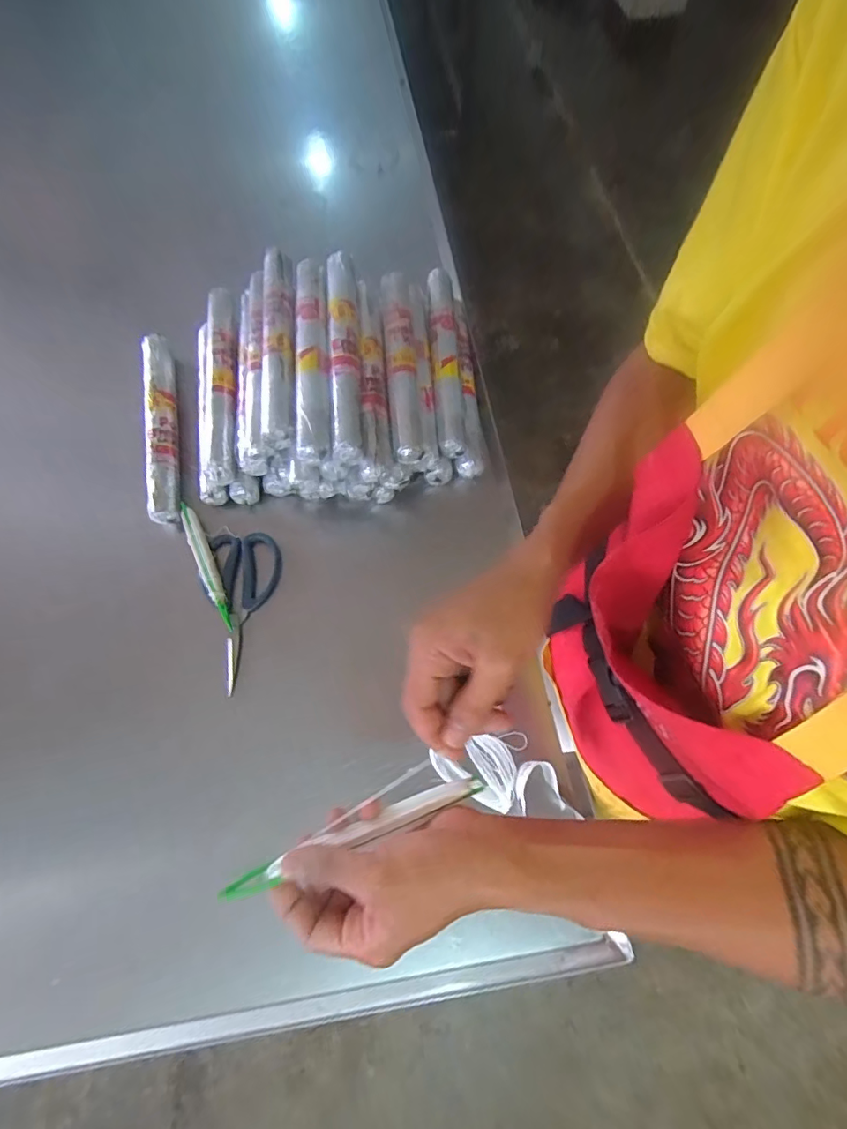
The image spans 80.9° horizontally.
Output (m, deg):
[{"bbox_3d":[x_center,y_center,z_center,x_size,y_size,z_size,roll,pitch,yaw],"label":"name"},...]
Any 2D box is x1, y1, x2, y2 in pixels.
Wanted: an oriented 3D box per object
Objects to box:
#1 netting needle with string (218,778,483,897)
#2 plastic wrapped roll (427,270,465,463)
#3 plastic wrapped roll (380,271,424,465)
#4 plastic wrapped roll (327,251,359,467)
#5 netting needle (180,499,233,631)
[{"bbox_3d":[-0.043,0.174,0.322,0.171,0.012,0.014,-20,67,-9],"label":"netting needle with string"},{"bbox_3d":[0.028,-0.271,0.647,0.037,0.033,0.289,-3,69,0],"label":"plastic wrapped roll"},{"bbox_3d":[-0.028,-0.249,0.605,0.036,0.034,0.275,-5,69,0],"label":"plastic wrapped roll"},{"bbox_3d":[-0.093,-0.250,0.581,0.031,0.042,0.287,-4,69,0],"label":"plastic wrapped roll"},{"bbox_3d":[-0.257,-0.002,0.586,0.019,0.018,0.159,-23,80,-9],"label":"netting needle"}]

